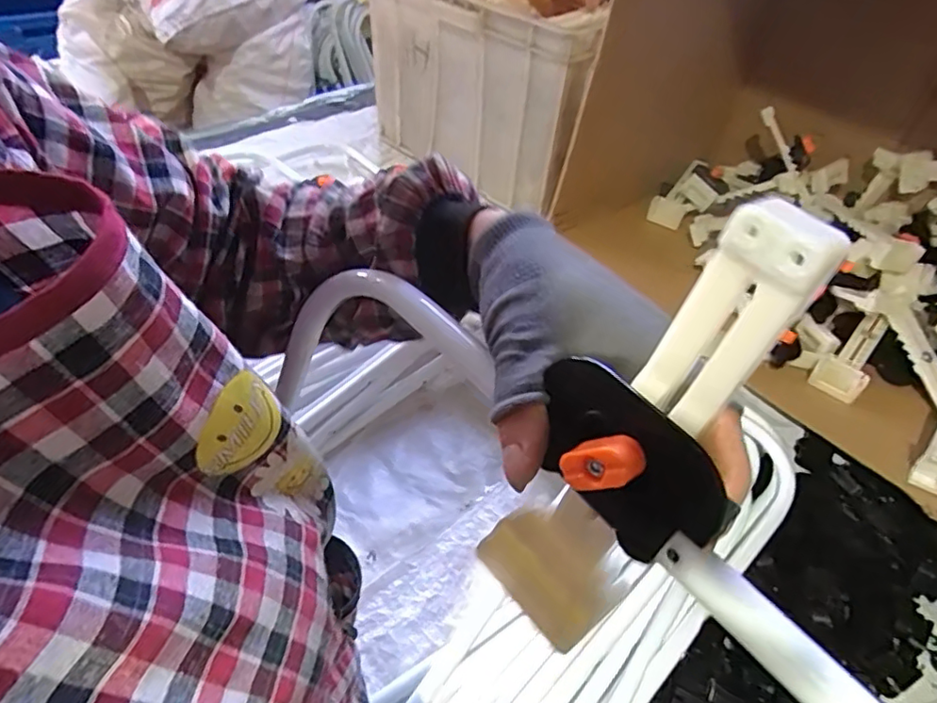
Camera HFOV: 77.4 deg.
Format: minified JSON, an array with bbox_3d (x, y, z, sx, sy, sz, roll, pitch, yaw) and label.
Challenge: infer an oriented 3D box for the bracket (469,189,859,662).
[{"bbox_3d":[0.058,0.044,0.212,0.045,0.199,0.071,-6,43,-37],"label":"bracket"}]

